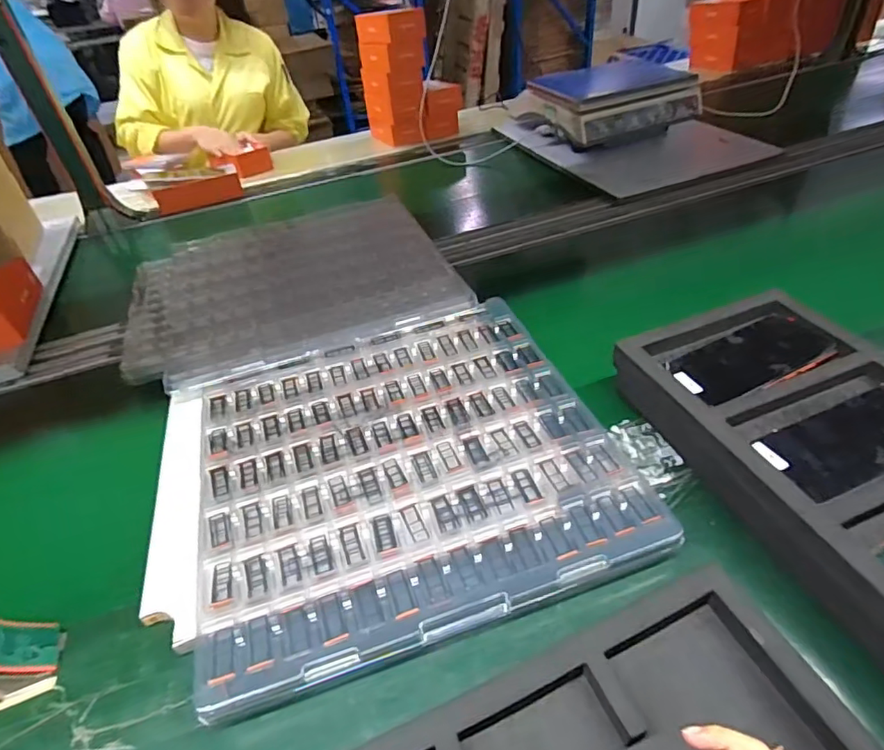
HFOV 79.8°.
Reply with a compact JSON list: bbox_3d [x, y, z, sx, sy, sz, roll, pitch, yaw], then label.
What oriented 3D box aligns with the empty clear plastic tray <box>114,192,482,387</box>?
[{"bbox_3d":[-0.229,-0.144,0.789,0.445,0.031,0.381,-18,42,-12],"label":"empty clear plastic tray"}]

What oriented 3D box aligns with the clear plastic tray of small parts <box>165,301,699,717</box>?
[{"bbox_3d":[-0.044,0.076,0.541,0.389,0.028,0.383,-17,42,-11],"label":"clear plastic tray of small parts"}]

